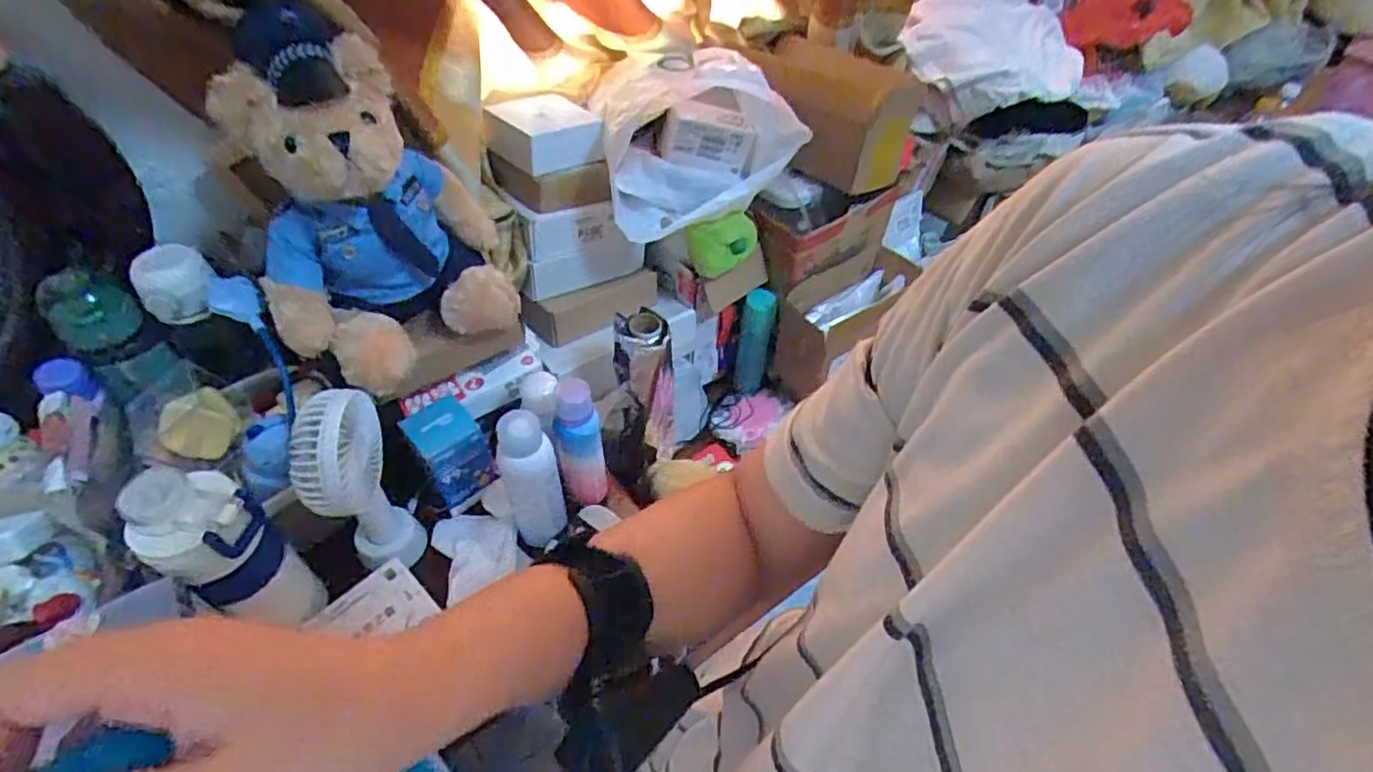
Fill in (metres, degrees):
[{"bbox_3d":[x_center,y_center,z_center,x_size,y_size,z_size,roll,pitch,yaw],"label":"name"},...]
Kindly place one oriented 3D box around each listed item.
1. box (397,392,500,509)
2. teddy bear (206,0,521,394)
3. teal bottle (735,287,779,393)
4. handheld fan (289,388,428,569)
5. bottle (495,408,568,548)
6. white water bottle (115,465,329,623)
[{"bbox_3d":[-0.229,0.067,0.648,0.058,0.094,0.064,-32,58,-27],"label":"box"},{"bbox_3d":[-0.254,-0.139,0.528,0.184,0.218,0.168,-15,51,-15],"label":"teddy bear"},{"bbox_3d":[0.098,-0.065,0.965,0.051,0.201,0.039,16,50,11],"label":"teal bottle"},{"bbox_3d":[-0.278,0.085,0.564,0.053,0.187,0.089,-12,51,-13],"label":"handheld fan"},{"bbox_3d":[-0.144,0.082,0.601,0.049,0.164,0.050,1,49,-1],"label":"bottle"},{"bbox_3d":[-0.346,0.132,0.503,0.065,0.171,0.067,1,49,-1],"label":"white water bottle"}]

